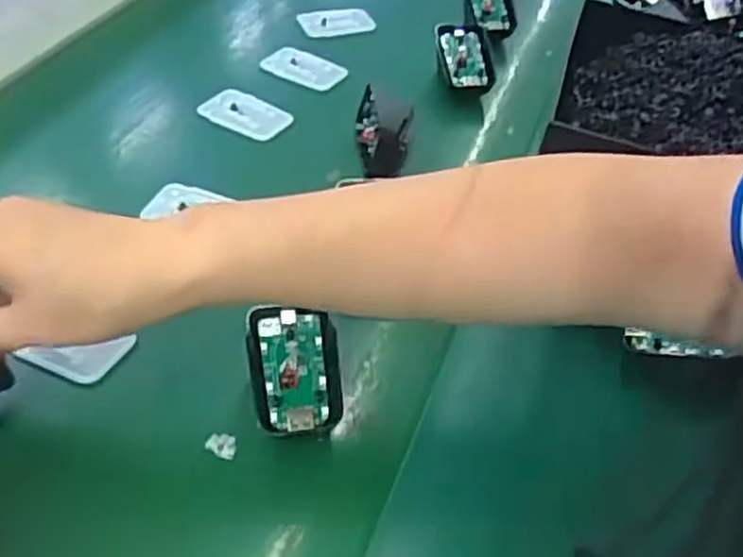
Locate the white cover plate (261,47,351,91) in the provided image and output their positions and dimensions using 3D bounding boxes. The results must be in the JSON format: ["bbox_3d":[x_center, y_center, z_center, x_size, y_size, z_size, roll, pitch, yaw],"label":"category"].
[{"bbox_3d":[-0.059,-0.183,0.651,0.070,0.008,0.036,27,48,20],"label":"white cover plate"}]

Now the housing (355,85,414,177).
[{"bbox_3d":[0.009,-0.110,0.560,0.039,0.032,0.083,3,45,-3],"label":"housing"}]

